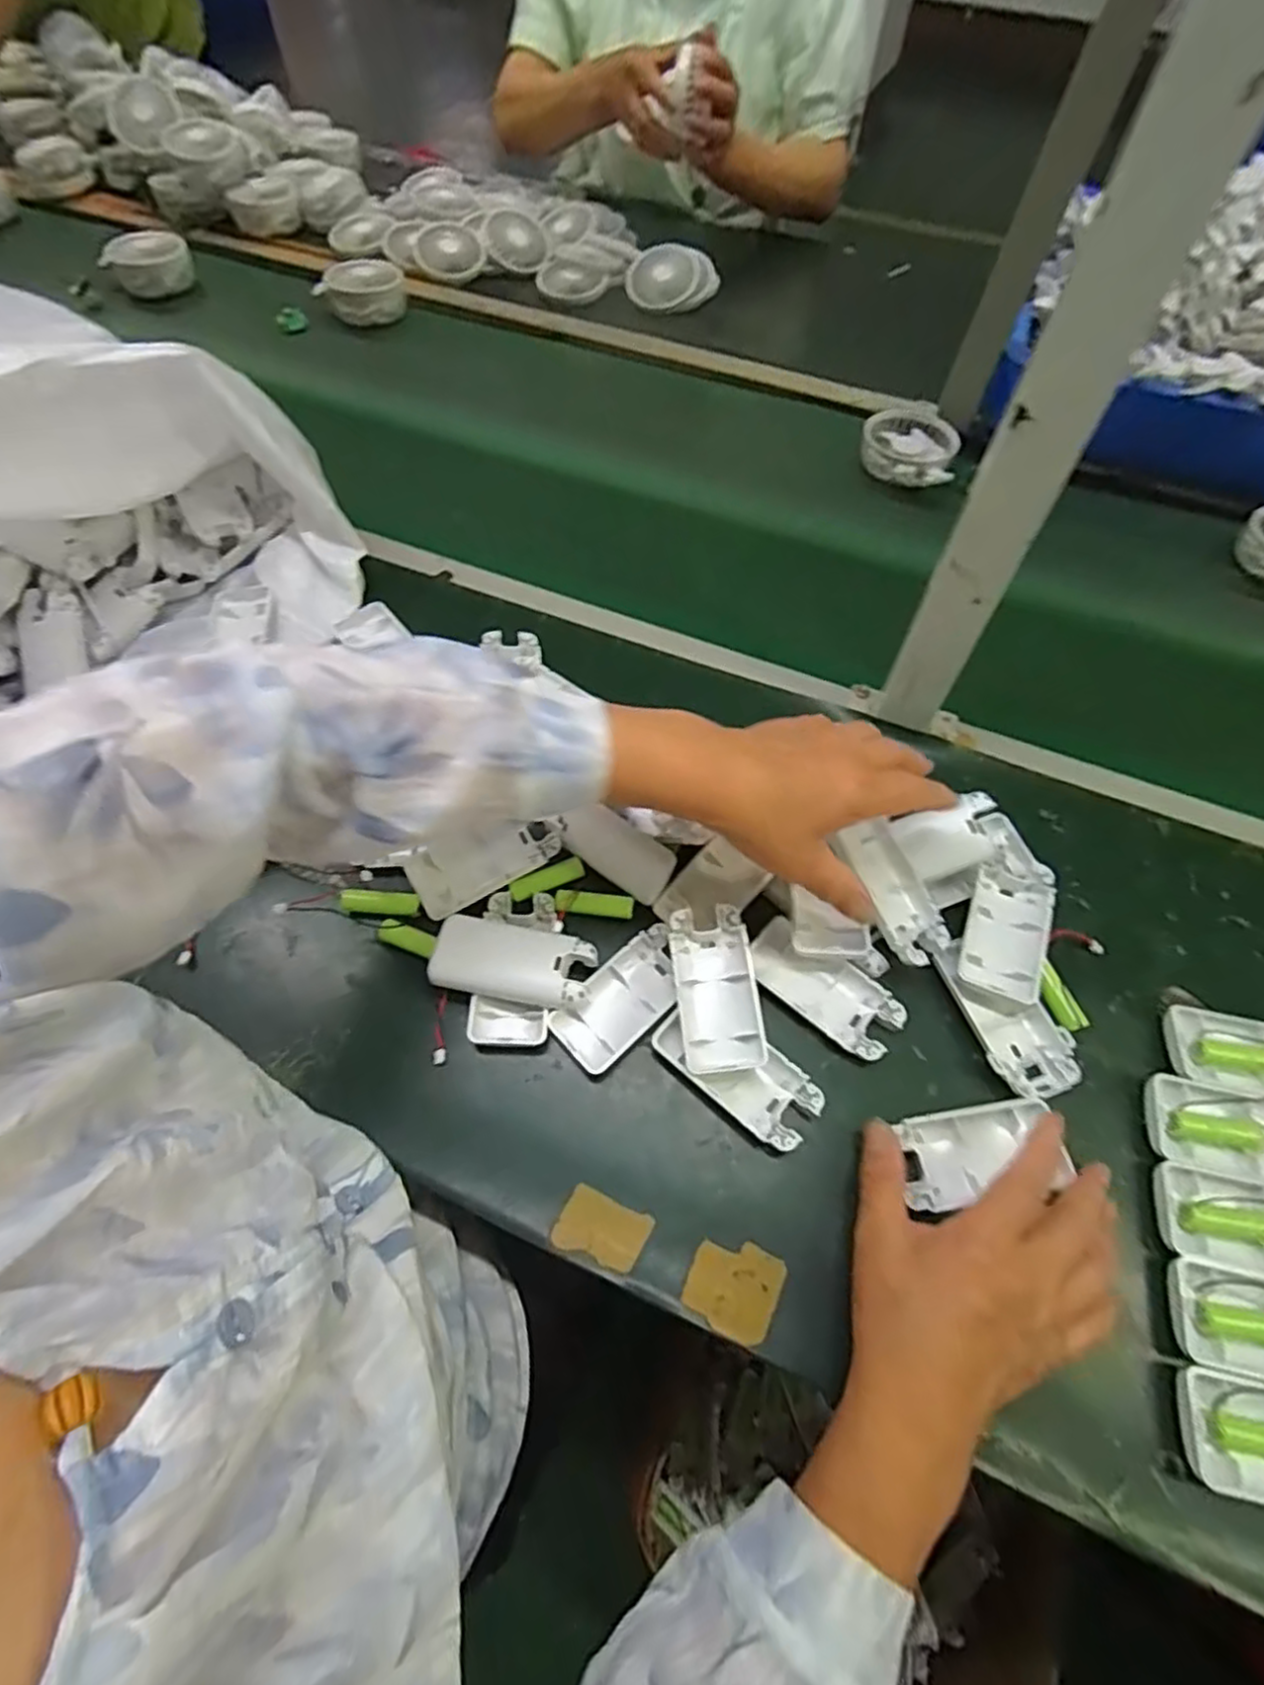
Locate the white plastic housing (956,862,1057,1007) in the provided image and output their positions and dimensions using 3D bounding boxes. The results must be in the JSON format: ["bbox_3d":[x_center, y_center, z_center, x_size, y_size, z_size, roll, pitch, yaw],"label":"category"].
[{"bbox_3d":[0.231,0.057,0.438,0.046,0.016,0.083,20,62,10],"label":"white plastic housing"}]

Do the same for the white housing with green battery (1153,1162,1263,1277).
[{"bbox_3d":[0.324,0.198,0.363,0.091,0.021,0.047,10,61,5],"label":"white housing with green battery"}]

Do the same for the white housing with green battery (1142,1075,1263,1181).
[{"bbox_3d":[0.334,0.159,0.387,0.095,0.014,0.044,11,61,5],"label":"white housing with green battery"}]

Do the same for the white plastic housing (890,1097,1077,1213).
[{"bbox_3d":[0.186,0.168,0.383,0.083,0.020,0.045,-7,59,-6],"label":"white plastic housing"}]

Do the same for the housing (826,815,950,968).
[{"bbox_3d":[0.161,0.032,0.437,0.044,0.019,0.087,-18,74,-12],"label":"housing"}]

